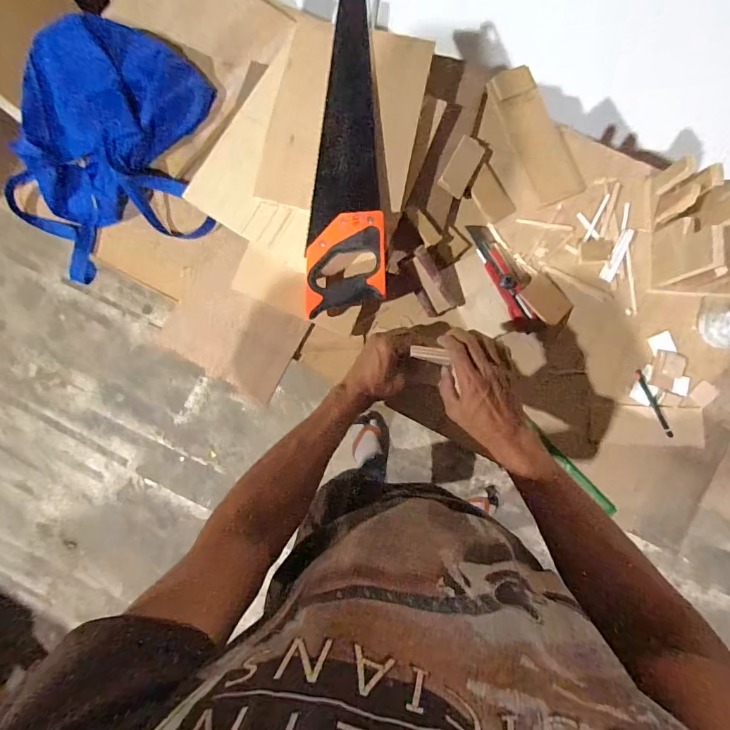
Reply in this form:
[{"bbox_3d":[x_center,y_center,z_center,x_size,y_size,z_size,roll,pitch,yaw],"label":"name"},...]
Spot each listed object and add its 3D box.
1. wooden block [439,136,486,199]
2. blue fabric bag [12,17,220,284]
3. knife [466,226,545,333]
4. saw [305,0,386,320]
[{"bbox_3d":[0.148,-0.304,0.637,0.042,0.013,0.087,27,86,5],"label":"wooden block"},{"bbox_3d":[-0.360,-0.297,0.602,0.265,0.122,0.361,25,85,5],"label":"blue fabric bag"},{"bbox_3d":[0.209,-0.132,0.630,0.037,0.023,0.187,-27,83,0],"label":"knife"},{"bbox_3d":[-0.030,-0.325,0.594,0.106,0.034,0.494,-1,84,3],"label":"saw"}]

